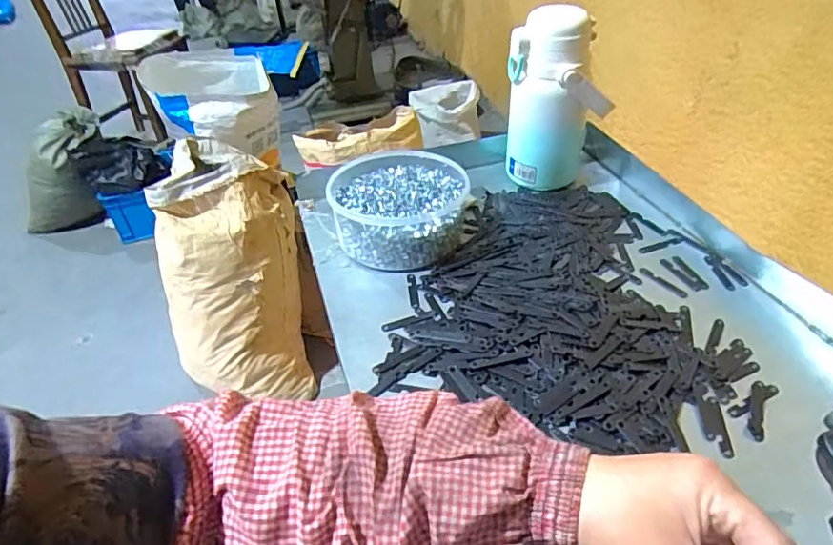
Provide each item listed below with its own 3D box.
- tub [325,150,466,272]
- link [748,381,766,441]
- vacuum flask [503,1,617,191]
[{"bbox_3d":[-0.018,-0.074,0.601,0.143,0.064,0.149,0,38,5],"label":"tub"},{"bbox_3d":[0.258,0.103,0.408,0.010,0.004,0.055,15,42,22],"label":"link"},{"bbox_3d":[0.163,-0.193,0.631,0.078,0.199,0.093,-28,45,-28],"label":"vacuum flask"}]

